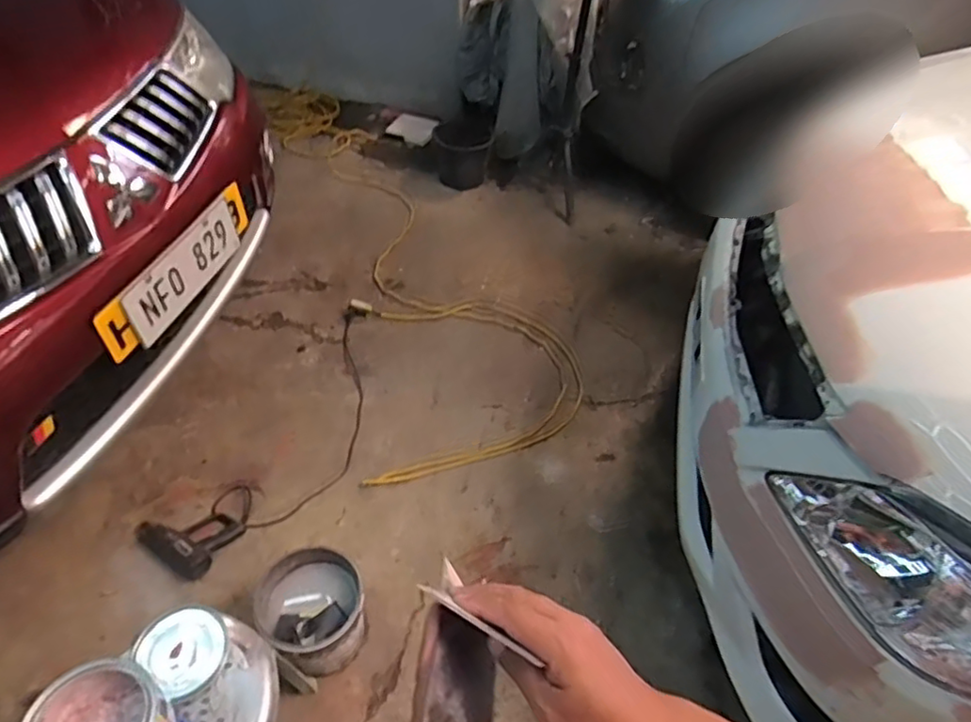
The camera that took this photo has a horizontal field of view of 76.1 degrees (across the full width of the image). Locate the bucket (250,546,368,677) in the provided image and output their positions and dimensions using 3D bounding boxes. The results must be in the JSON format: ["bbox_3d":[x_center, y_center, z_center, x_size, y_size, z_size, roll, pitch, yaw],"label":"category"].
[{"bbox_3d":[-0.397,0.579,1.437,0.223,0.203,0.224,0,48,1],"label":"bucket"}]

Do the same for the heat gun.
[{"bbox_3d":[-0.785,0.454,1.650,0.210,0.074,0.186,26,50,18],"label":"heat gun"}]

